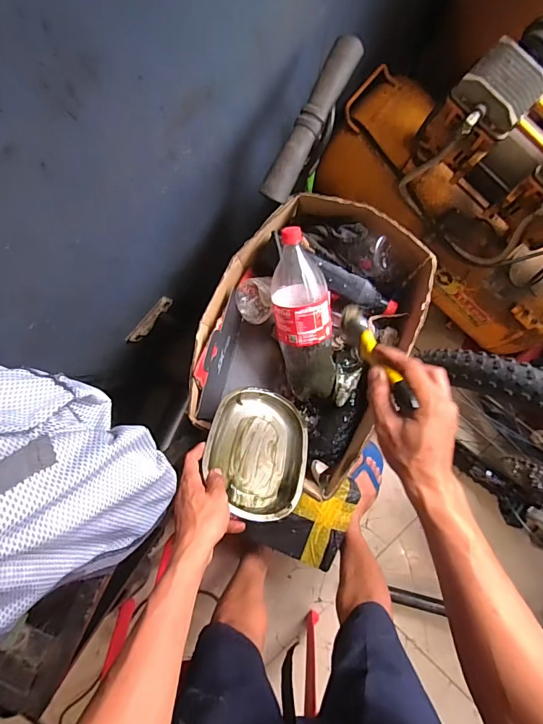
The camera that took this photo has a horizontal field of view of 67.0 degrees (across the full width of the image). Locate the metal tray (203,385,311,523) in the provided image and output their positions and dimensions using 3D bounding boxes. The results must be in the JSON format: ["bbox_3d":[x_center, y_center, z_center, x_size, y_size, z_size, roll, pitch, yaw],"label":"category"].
[{"bbox_3d":[-0.022,0.134,0.630,0.152,0.033,0.212,18,48,-9],"label":"metal tray"}]

